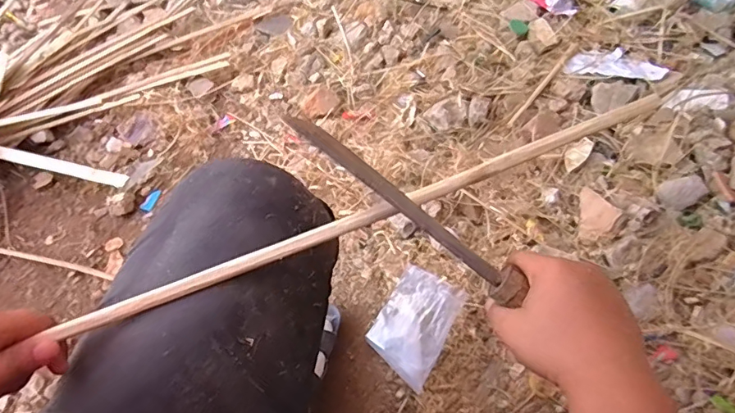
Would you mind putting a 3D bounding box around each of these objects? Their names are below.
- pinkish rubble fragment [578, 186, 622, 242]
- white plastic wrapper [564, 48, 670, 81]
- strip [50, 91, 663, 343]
[{"bbox_3d":[0.371,0.015,0.809,0.077,0.018,0.070,-42,66,-17],"label":"pinkish rubble fragment"},{"bbox_3d":[0.499,-0.293,0.993,0.186,0.022,0.095,8,62,8],"label":"white plastic wrapper"},{"bbox_3d":[0.016,0.002,0.409,0.529,0.016,0.017,-21,62,-9],"label":"strip"}]

